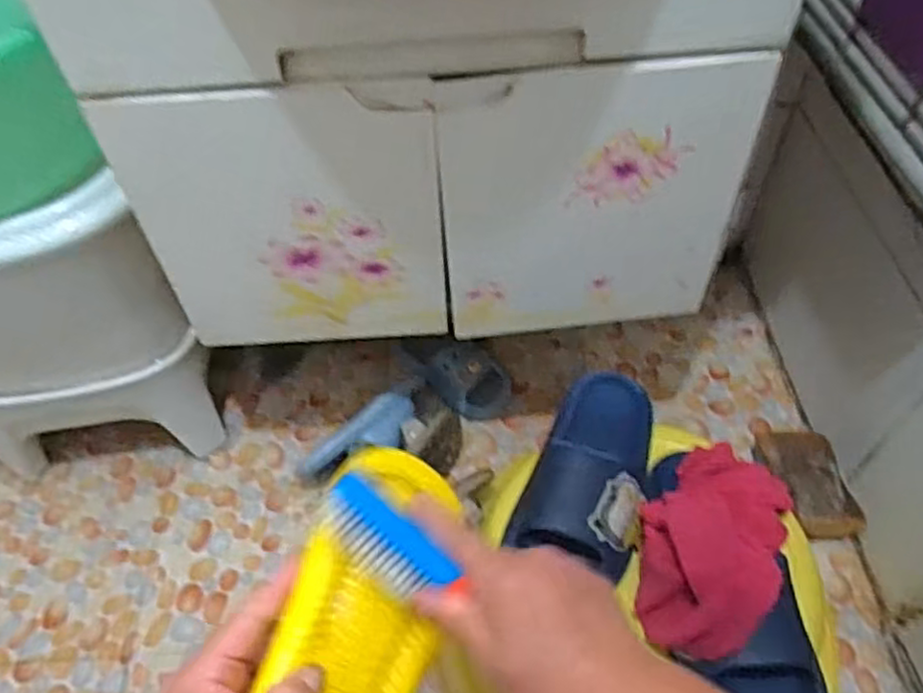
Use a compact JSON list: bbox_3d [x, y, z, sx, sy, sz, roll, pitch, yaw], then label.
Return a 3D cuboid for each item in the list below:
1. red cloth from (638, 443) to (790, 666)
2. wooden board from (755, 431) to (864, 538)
[{"bbox_3d":[0.230,0.167,0.634,0.119,0.089,0.207,25,58,20],"label":"red cloth"},{"bbox_3d":[0.428,0.164,0.847,0.080,0.042,0.139,-8,52,-7],"label":"wooden board"}]

